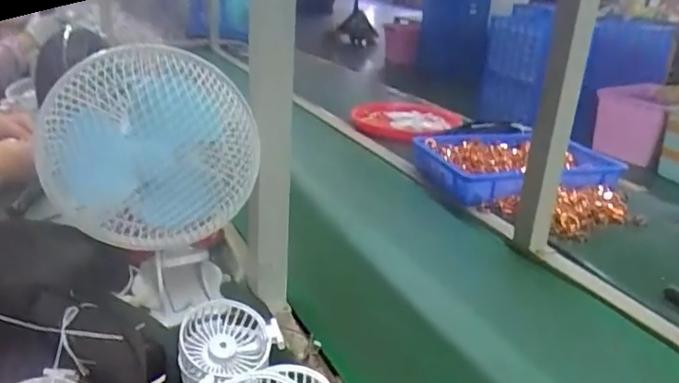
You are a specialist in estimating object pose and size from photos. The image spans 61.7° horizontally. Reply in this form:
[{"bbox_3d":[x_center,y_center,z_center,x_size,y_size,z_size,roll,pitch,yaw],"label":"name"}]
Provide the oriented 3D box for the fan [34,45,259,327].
[{"bbox_3d":[-0.195,-0.002,0.631,0.206,0.299,0.133,4,22,5],"label":"fan"}]

